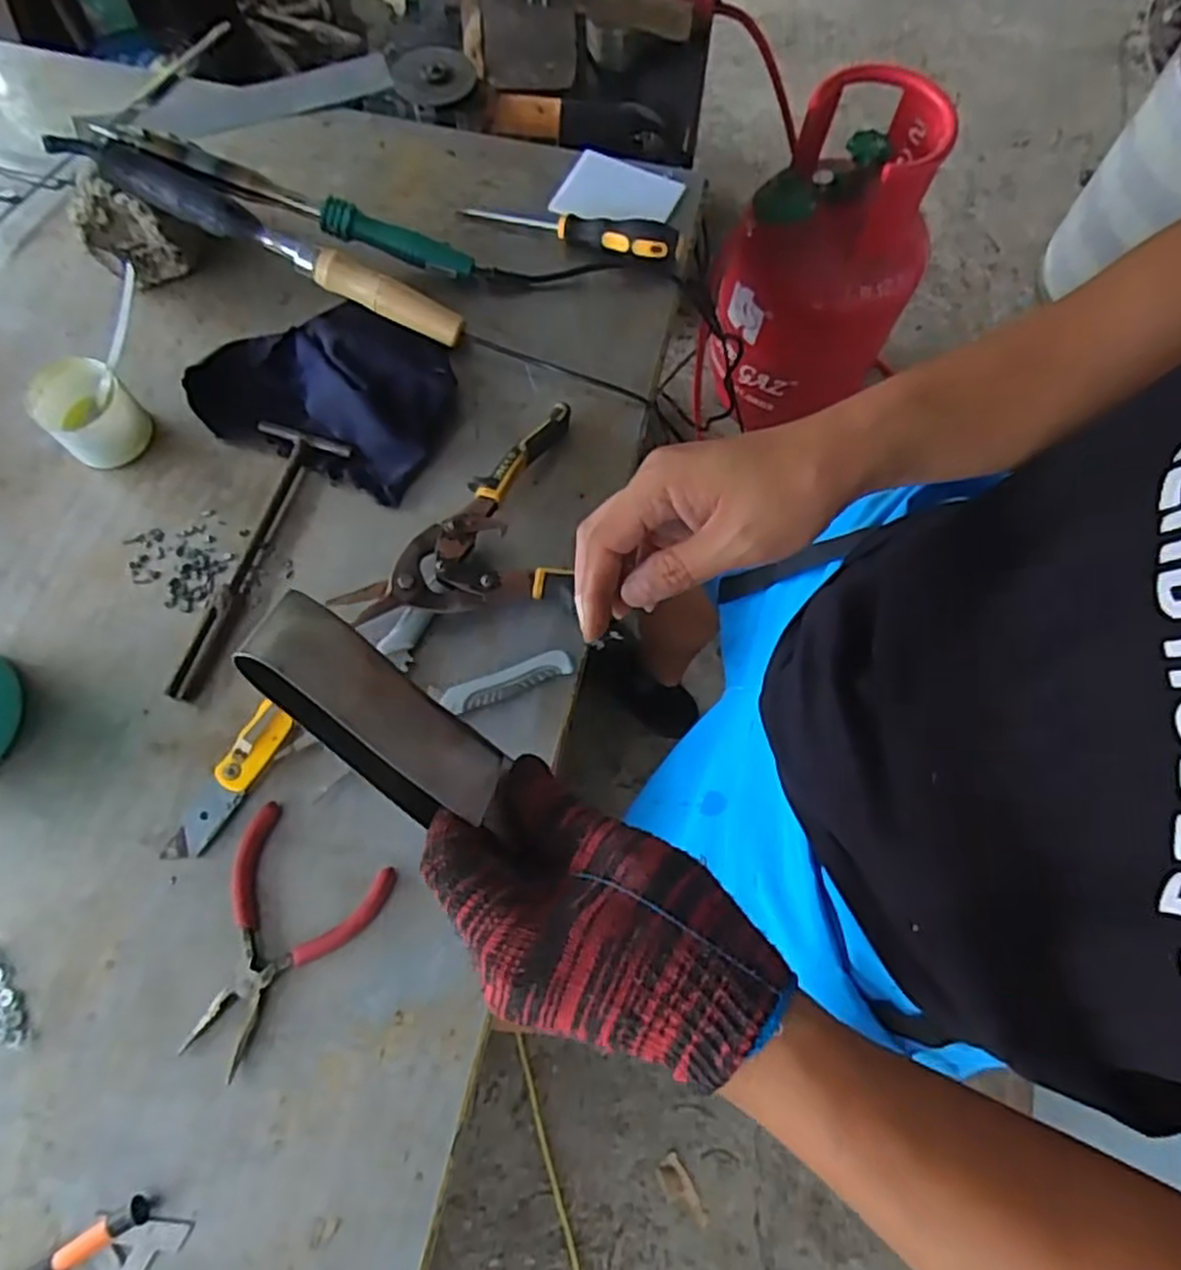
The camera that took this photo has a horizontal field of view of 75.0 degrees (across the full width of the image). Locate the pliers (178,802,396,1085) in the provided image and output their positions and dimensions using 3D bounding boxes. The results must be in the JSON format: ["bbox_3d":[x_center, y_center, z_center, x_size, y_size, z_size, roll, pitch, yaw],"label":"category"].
[{"bbox_3d":[-0.202,0.191,0.483,0.100,0.010,0.141,27,72,9],"label":"pliers"}]

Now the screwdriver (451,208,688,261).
[{"bbox_3d":[-0.017,-0.361,0.674,0.199,0.029,0.036,14,71,5],"label":"screwdriver"}]

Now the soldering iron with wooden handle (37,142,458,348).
[{"bbox_3d":[-0.255,-0.314,0.609,0.326,0.030,0.027,24,71,-7],"label":"soldering iron with wooden handle"}]

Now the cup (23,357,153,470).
[{"bbox_3d":[-0.381,-0.169,0.590,0.065,0.056,0.061,0,70,0],"label":"cup"}]

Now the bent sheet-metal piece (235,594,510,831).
[{"bbox_3d":[-0.079,0.030,0.286,0.105,0.027,0.041,43,72,-24],"label":"bent sheet-metal piece"}]

